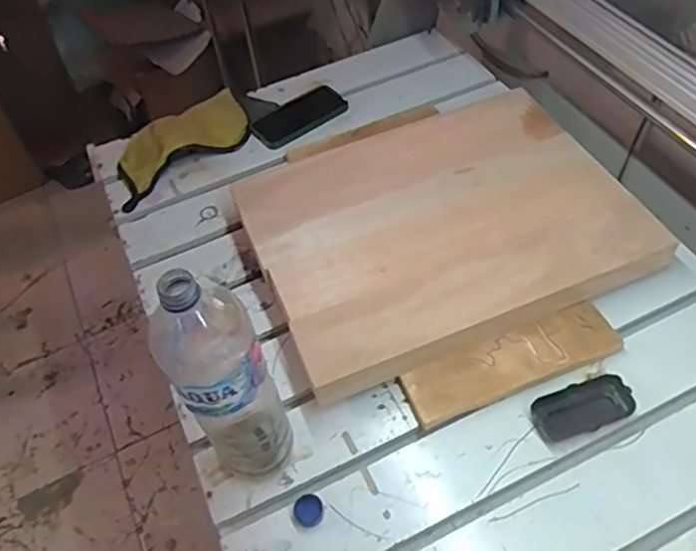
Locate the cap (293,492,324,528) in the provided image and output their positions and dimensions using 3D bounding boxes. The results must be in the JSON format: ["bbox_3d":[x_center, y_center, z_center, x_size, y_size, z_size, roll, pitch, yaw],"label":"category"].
[{"bbox_3d":[-0.042,0.252,0.672,0.031,0.012,0.032,-3,53,4],"label":"cap"}]

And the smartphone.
[{"bbox_3d":[-0.083,-0.274,1.074,0.164,0.014,0.080,-32,57,-18],"label":"smartphone"}]

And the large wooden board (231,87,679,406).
[{"bbox_3d":[0.115,-0.082,0.851,0.470,0.042,0.380,-20,54,-9],"label":"large wooden board"}]

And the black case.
[{"bbox_3d":[0.265,0.152,0.710,0.109,0.025,0.049,-17,53,-8],"label":"black case"}]

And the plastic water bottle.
[{"bbox_3d":[-0.115,0.110,0.601,0.083,0.308,0.074,-25,55,-13],"label":"plastic water bottle"}]

